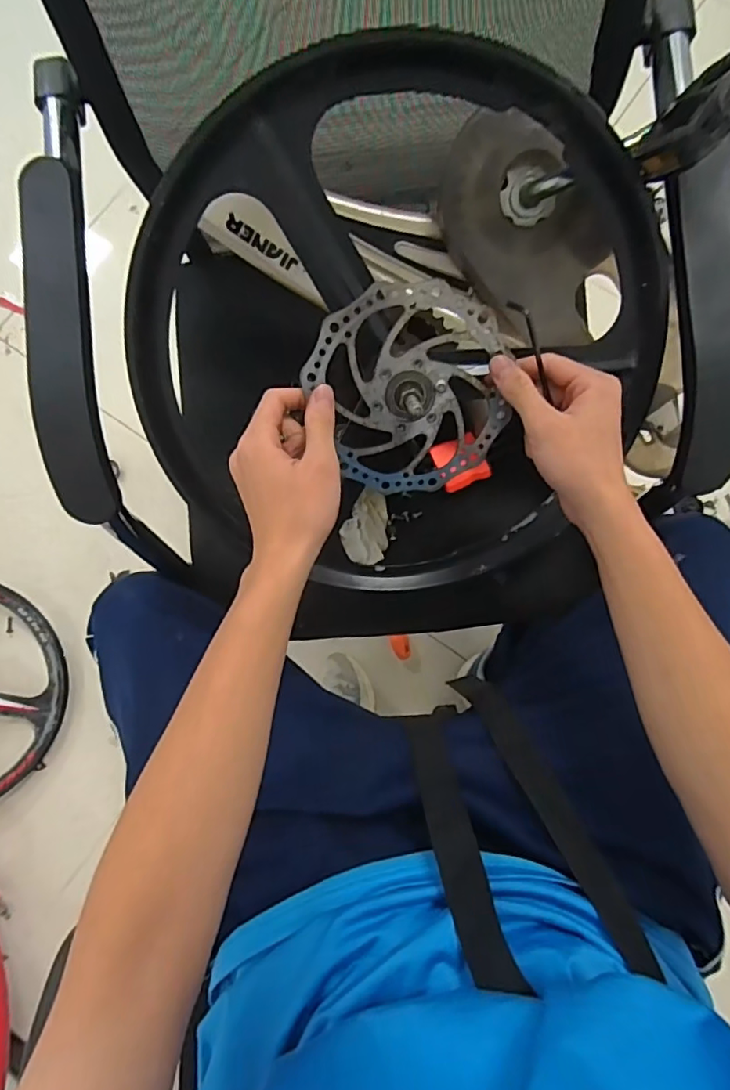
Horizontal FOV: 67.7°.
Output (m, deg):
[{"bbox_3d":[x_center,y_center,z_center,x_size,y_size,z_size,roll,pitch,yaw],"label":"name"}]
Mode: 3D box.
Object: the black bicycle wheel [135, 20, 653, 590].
[{"bbox_3d":[0.029,-0.141,0.413,0.403,0.078,0.360,0,111,1],"label":"black bicycle wheel"}]

